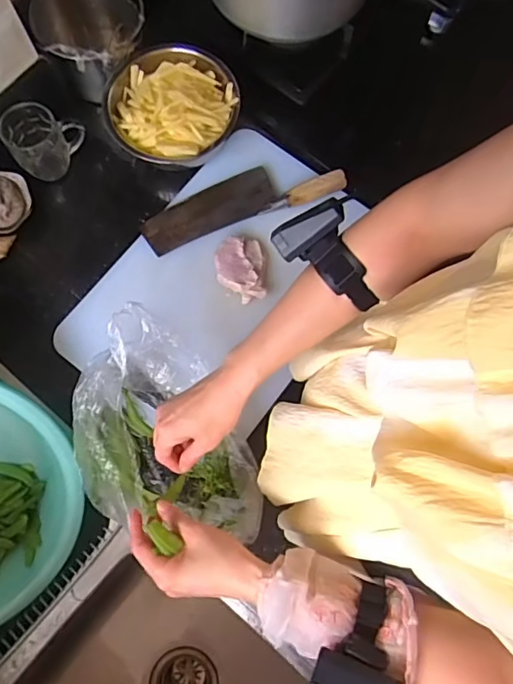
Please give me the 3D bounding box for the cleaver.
[{"bbox_3d":[-0.022,-0.210,0.749,0.291,0.033,0.080,-20,77,-6],"label":"cleaver"}]

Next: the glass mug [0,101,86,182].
[{"bbox_3d":[-0.303,-0.292,0.731,0.097,0.083,0.073,-40,80,-10],"label":"glass mug"}]

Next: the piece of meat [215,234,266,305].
[{"bbox_3d":[-0.023,-0.104,0.711,0.066,0.027,0.091,-5,76,-2],"label":"piece of meat"}]

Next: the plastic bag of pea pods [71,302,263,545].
[{"bbox_3d":[-0.125,0.122,0.619,0.187,0.123,0.276,-27,78,-8],"label":"plastic bag of pea pods"}]

